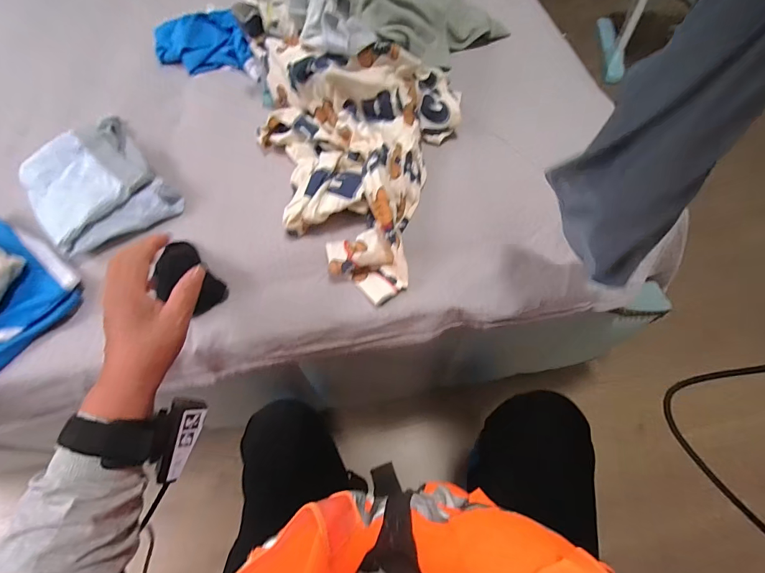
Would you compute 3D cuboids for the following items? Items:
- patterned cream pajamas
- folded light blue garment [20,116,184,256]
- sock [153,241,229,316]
[{"bbox_3d":[-0.051,-0.175,0.488,0.292,0.121,0.358,6,62,4],"label":"patterned cream pajamas"},{"bbox_3d":[-0.407,-0.148,0.510,0.158,0.055,0.238,-39,68,-18],"label":"folded light blue garment"},{"bbox_3d":[-0.244,-0.007,0.452,0.063,0.030,0.094,-41,68,-19],"label":"sock"}]

